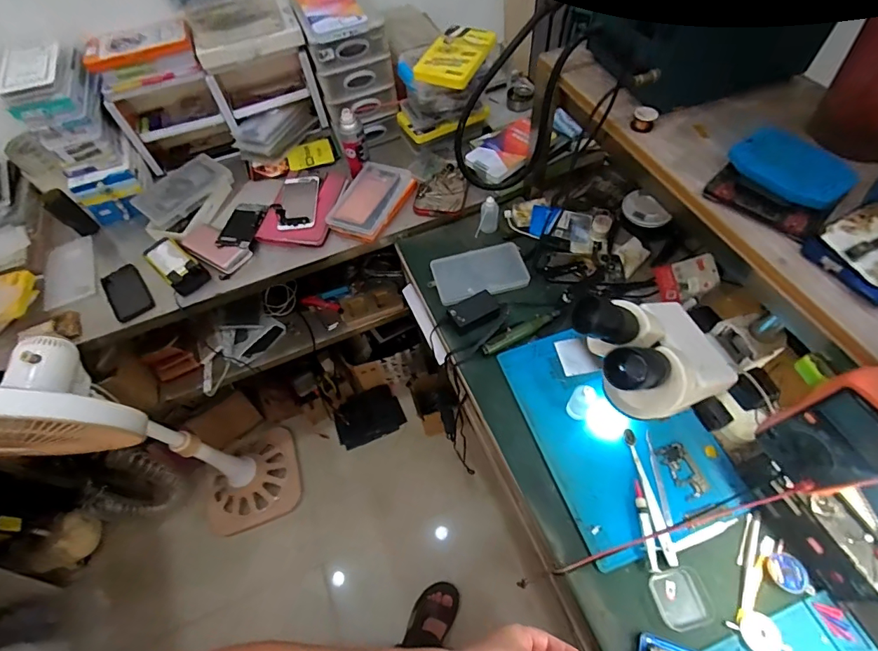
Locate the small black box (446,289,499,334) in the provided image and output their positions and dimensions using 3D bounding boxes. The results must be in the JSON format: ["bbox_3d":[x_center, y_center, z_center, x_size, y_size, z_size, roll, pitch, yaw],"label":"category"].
[{"bbox_3d":[0.065,-0.028,0.789,0.089,0.024,0.055,-24,59,-11],"label":"small black box"}]

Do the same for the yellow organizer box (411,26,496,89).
[{"bbox_3d":[0.038,-0.533,0.857,0.107,0.027,0.192,19,60,15],"label":"yellow organizer box"}]

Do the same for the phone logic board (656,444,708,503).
[{"bbox_3d":[0.359,0.212,0.638,0.042,0.008,0.077,-19,58,-9],"label":"phone logic board"}]

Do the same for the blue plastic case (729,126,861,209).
[{"bbox_3d":[0.398,-0.179,0.490,0.084,0.013,0.117,-28,60,-14],"label":"blue plastic case"}]

